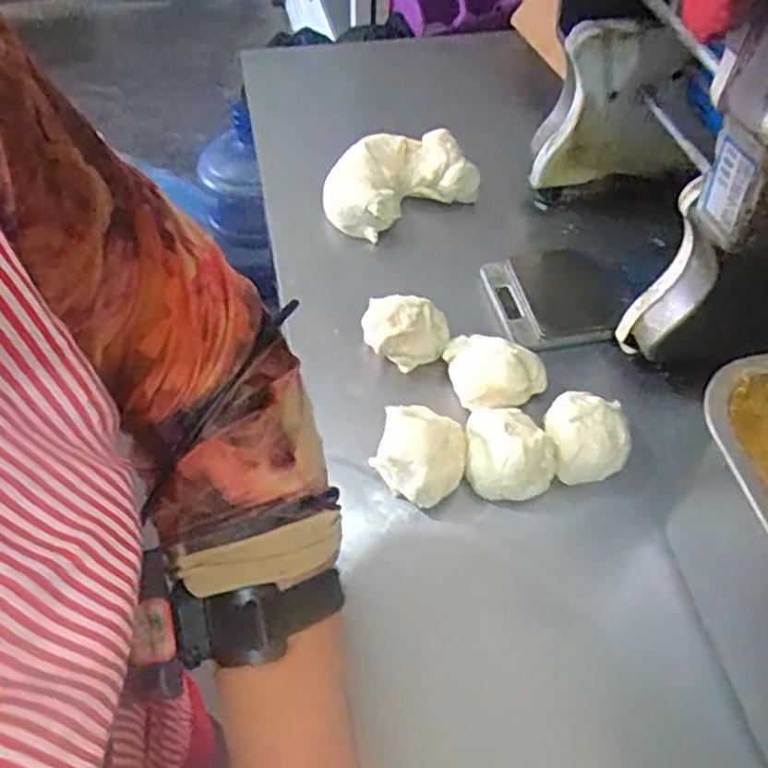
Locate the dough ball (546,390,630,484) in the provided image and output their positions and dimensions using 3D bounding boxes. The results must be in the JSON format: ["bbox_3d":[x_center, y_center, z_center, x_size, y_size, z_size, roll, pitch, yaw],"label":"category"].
[{"bbox_3d":[0.156,0.040,0.545,0.064,0.040,0.061,1,53,-2],"label":"dough ball"}]

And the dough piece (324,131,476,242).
[{"bbox_3d":[0.007,-0.213,0.728,0.155,0.044,0.116,-30,60,-23],"label":"dough piece"}]

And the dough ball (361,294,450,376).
[{"bbox_3d":[0.018,-0.046,0.604,0.075,0.046,0.059,9,53,4],"label":"dough ball"}]

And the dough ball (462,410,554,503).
[{"bbox_3d":[0.097,0.050,0.533,0.066,0.046,0.063,1,53,-2],"label":"dough ball"}]

